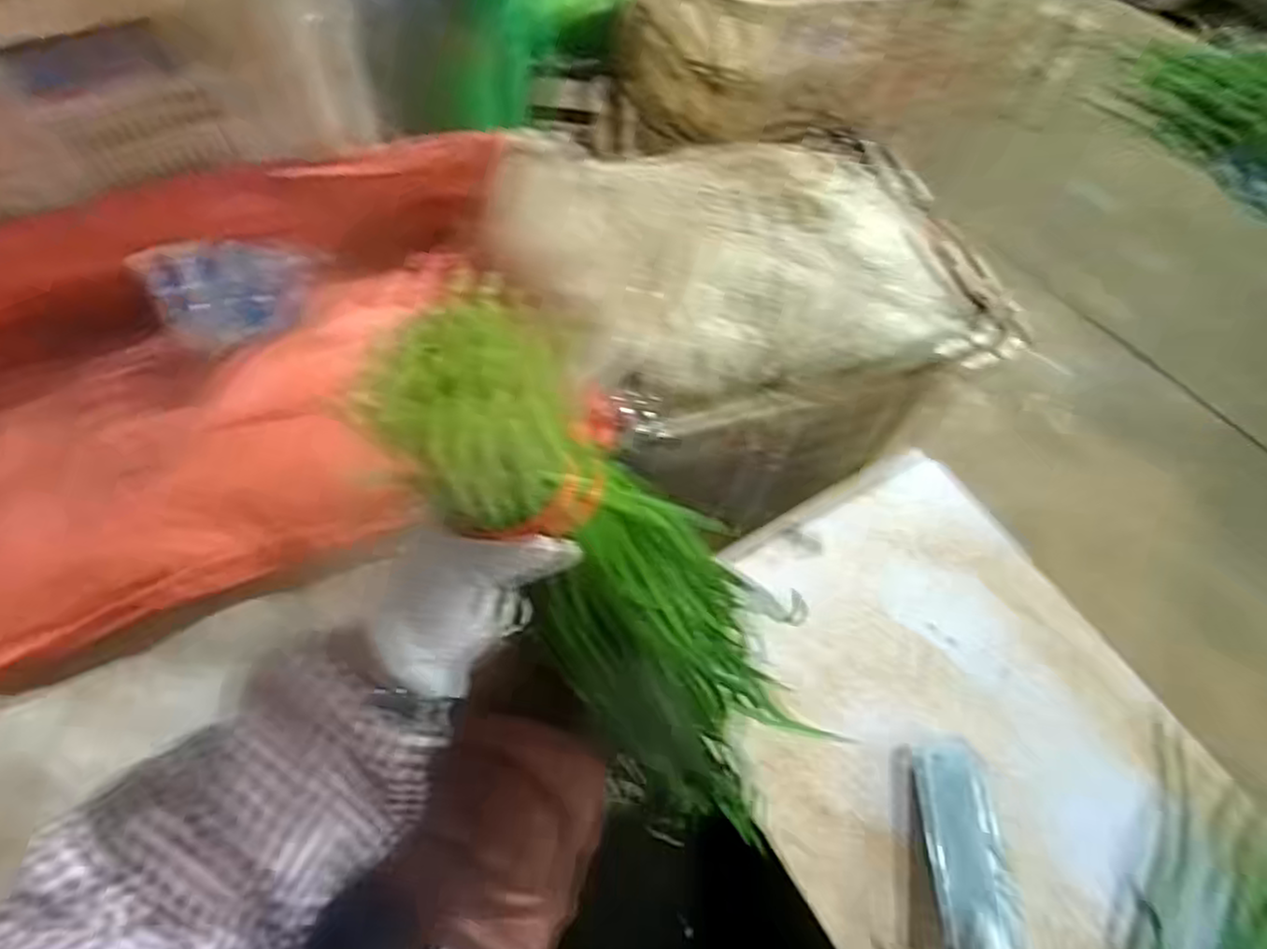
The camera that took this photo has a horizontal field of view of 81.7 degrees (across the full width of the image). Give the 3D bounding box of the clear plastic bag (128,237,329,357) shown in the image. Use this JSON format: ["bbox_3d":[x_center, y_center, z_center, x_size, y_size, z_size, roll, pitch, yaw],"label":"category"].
[{"bbox_3d":[-0.390,-0.191,0.727,0.152,0.090,0.053,-27,63,-16],"label":"clear plastic bag"}]

